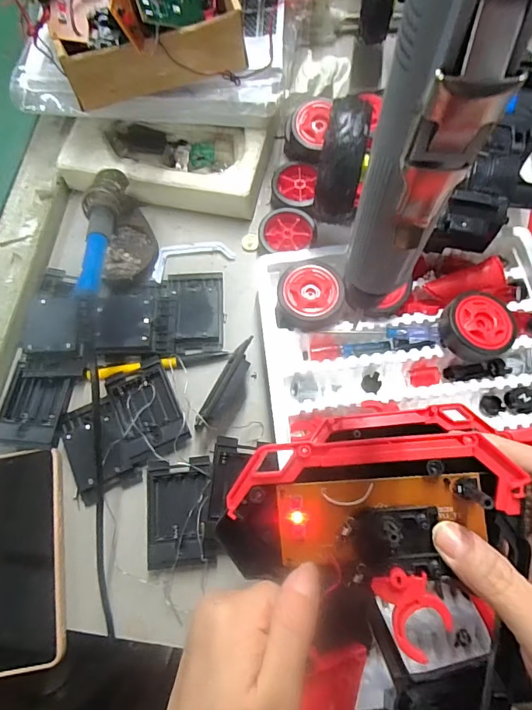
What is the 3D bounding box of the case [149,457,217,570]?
[{"bbox_3d":[-0.069,0.129,0.360,0.053,0.013,0.083,-5,72,0],"label":"case"}]

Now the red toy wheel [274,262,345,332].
[{"bbox_3d":[0.038,-0.049,0.385,0.056,0.025,0.055,10,73,4],"label":"red toy wheel"}]

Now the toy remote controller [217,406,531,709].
[{"bbox_3d":[0.050,0.123,0.208,0.135,0.047,0.183,-1,72,1],"label":"toy remote controller"}]

